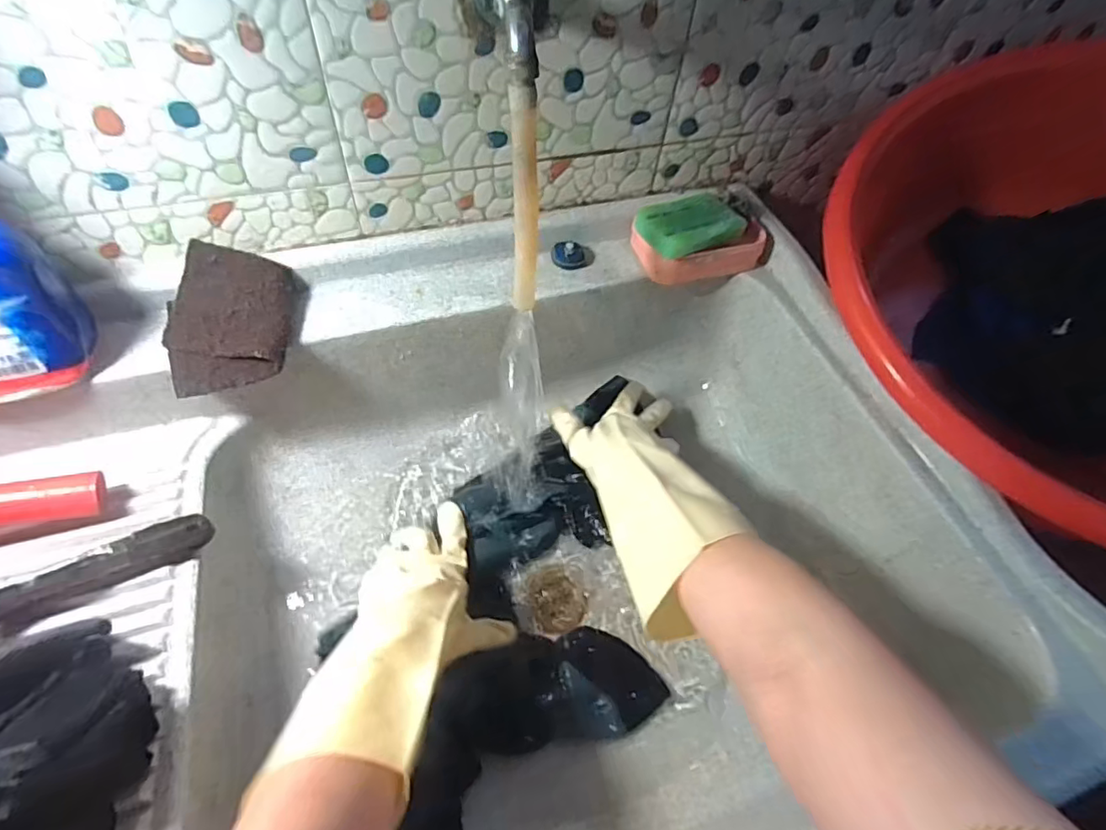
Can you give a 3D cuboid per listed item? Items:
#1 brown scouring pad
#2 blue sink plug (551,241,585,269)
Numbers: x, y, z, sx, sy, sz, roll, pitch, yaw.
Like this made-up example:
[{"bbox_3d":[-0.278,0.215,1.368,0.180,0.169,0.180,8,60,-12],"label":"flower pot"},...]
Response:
[{"bbox_3d":[-0.277,-0.083,0.483,0.092,0.026,0.127,-4,79,-12],"label":"brown scouring pad"},{"bbox_3d":[0.016,-0.161,0.569,0.033,0.013,0.027,-8,93,-6],"label":"blue sink plug"}]

